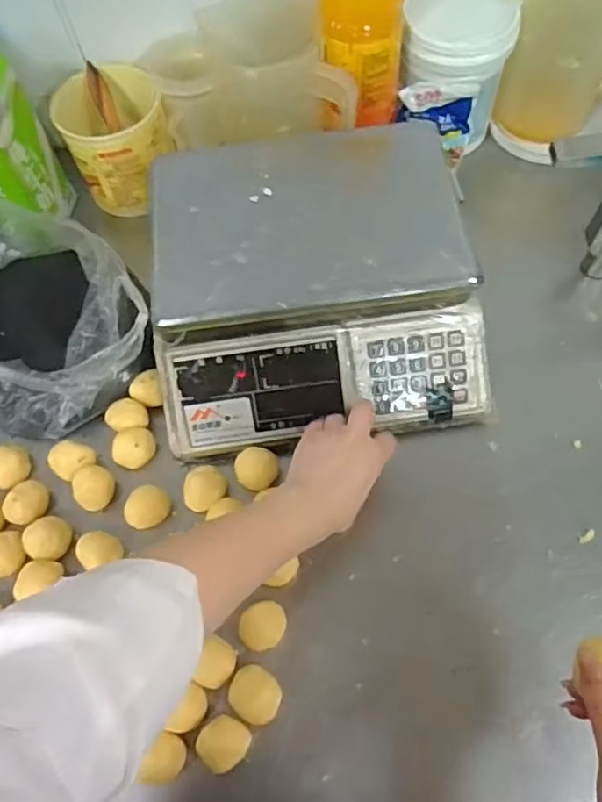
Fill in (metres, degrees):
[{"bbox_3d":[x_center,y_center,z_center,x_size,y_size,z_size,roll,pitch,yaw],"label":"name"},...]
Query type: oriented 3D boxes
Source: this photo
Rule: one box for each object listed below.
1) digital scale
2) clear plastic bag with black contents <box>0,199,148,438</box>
[{"bbox_3d":[0.005,-0.129,0.648,0.324,0.110,0.319,-8,63,-1],"label":"digital scale"},{"bbox_3d":[-0.294,-0.089,0.649,0.216,0.141,0.256,-42,68,-16],"label":"clear plastic bag with black contents"}]

